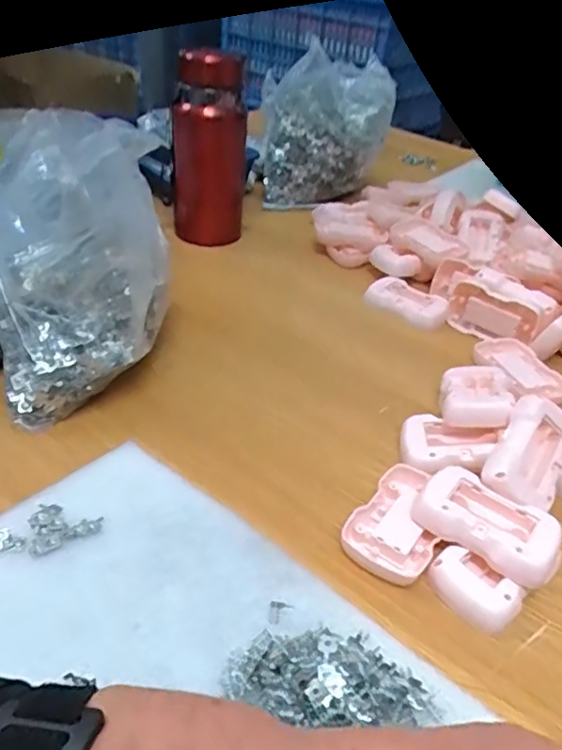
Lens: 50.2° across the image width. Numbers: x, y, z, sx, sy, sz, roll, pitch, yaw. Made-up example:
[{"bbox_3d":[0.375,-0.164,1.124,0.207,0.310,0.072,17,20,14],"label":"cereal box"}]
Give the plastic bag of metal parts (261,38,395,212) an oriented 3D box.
[{"bbox_3d":[0.066,-0.340,0.864,0.181,0.192,0.122,1,38,-6],"label":"plastic bag of metal parts"}]

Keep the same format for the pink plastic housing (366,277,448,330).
[{"bbox_3d":[0.138,-0.078,0.645,0.086,0.018,0.052,29,43,28],"label":"pink plastic housing"}]

